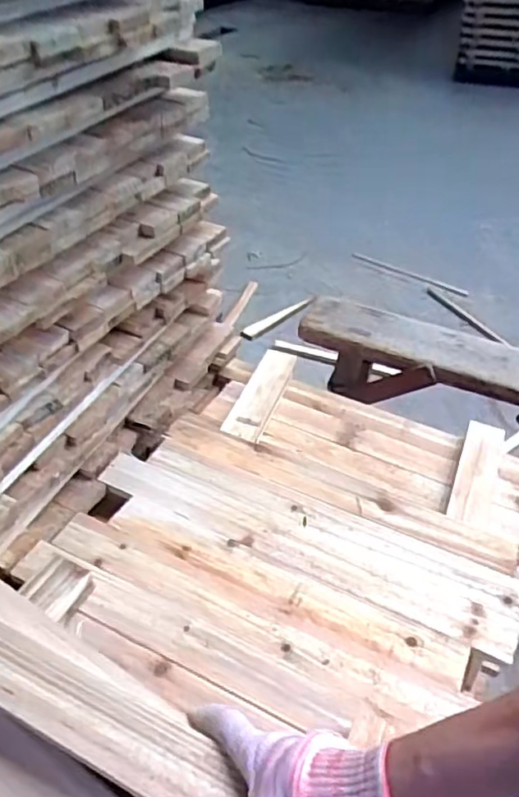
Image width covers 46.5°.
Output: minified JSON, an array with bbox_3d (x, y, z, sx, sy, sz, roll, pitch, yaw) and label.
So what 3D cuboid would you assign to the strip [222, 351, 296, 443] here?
[{"bbox_3d":[0.003,-0.010,0.953,0.063,0.020,0.208,10,45,20],"label":"strip"}]

